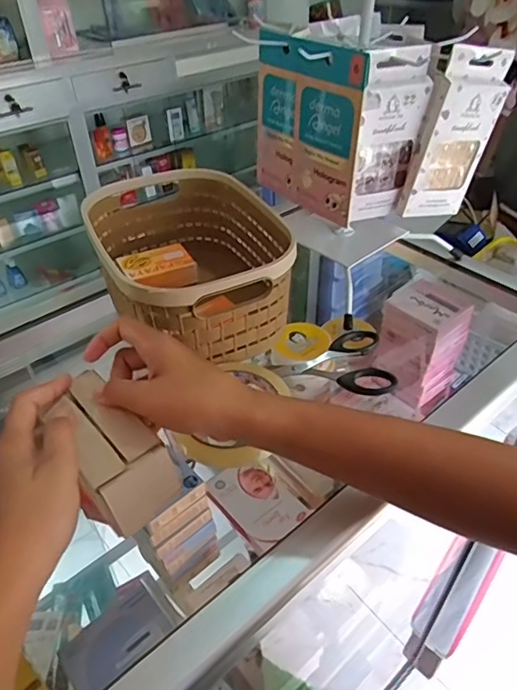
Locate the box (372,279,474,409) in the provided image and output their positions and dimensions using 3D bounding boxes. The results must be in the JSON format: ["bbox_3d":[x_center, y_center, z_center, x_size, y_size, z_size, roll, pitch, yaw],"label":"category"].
[{"bbox_3d":[0.202,-0.003,0.649,0.068,0.128,0.080,-33,49,-32],"label":"box"}]

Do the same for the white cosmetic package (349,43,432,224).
[{"bbox_3d":[0.107,-0.176,0.449,0.061,0.141,0.017,-9,40,-16],"label":"white cosmetic package"}]

